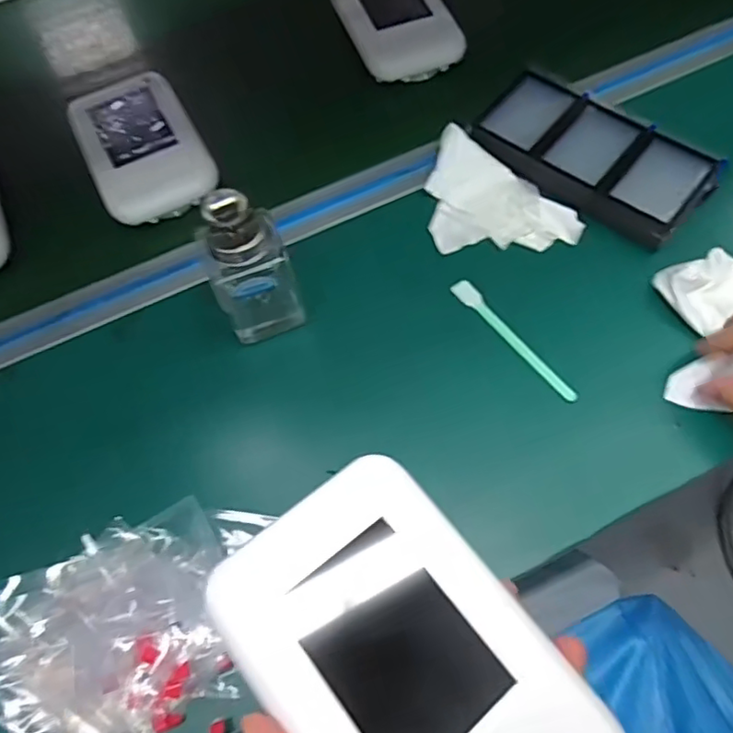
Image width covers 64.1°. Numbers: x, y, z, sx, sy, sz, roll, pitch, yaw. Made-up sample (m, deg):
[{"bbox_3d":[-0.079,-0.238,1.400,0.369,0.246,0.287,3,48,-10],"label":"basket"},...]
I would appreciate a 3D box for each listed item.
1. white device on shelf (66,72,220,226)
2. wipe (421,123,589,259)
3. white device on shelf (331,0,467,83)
[{"bbox_3d":[-0.197,-0.194,0.515,0.096,0.021,0.153,-27,68,-10],"label":"white device on shelf"},{"bbox_3d":[0.110,-0.145,0.474,0.114,0.019,0.103,0,66,2],"label":"wipe"},{"bbox_3d":[0.026,-0.341,0.570,0.092,0.021,0.151,-23,67,-8],"label":"white device on shelf"}]

